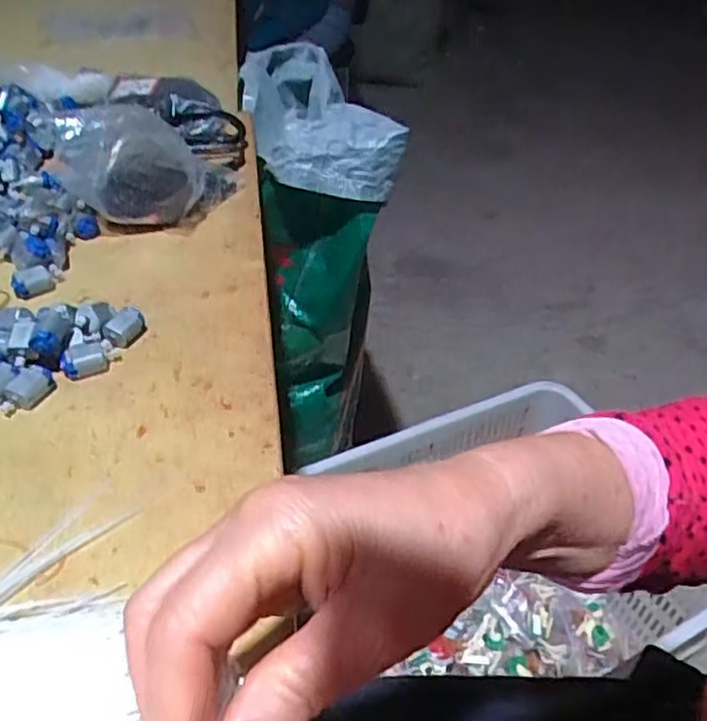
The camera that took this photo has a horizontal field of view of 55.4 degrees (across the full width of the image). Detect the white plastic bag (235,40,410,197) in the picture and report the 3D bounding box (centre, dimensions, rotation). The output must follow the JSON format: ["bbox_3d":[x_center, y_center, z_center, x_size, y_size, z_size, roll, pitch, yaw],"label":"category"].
[{"bbox_3d":[-0.050,-0.293,0.814,0.144,0.063,0.299,-9,42,-16],"label":"white plastic bag"}]

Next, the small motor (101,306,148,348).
[{"bbox_3d":[-0.161,-0.023,0.472,0.018,0.018,0.029,21,43,18],"label":"small motor"}]

